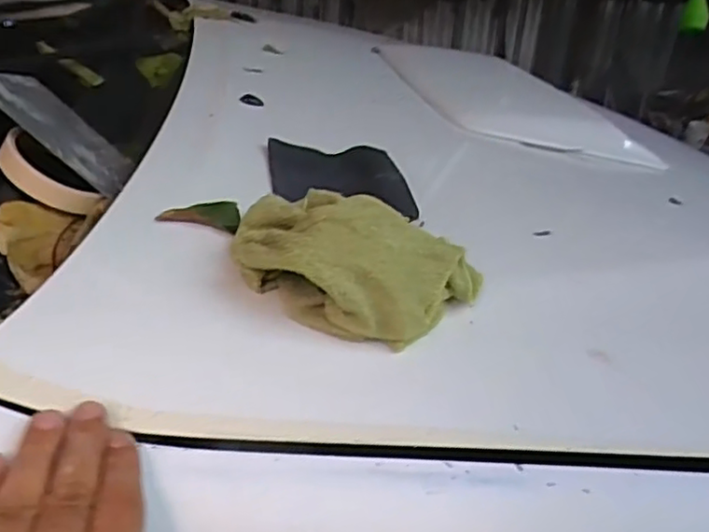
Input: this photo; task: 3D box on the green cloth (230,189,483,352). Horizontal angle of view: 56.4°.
[{"bbox_3d":[0.000,-0.004,0.412,0.154,0.060,0.092,9,28,7],"label":"green cloth"}]

